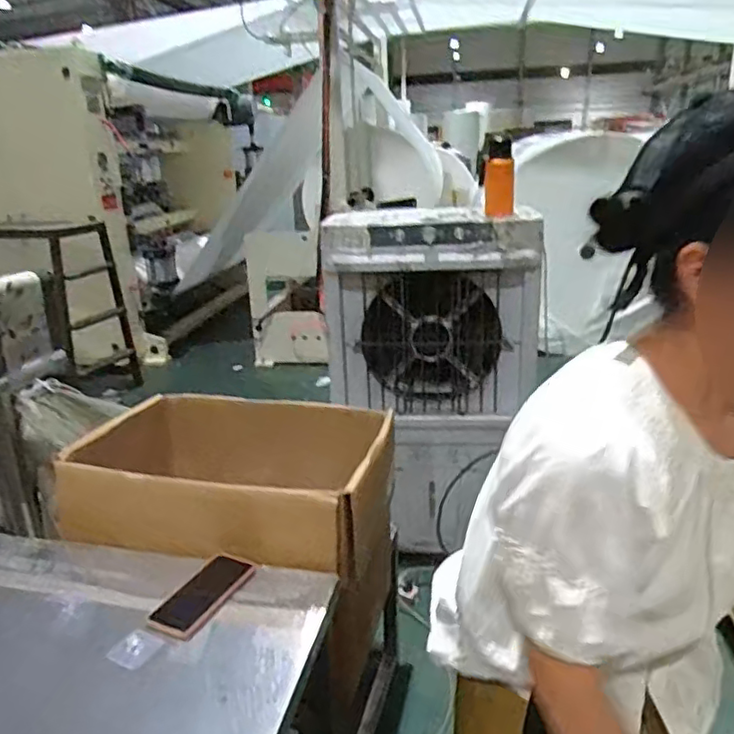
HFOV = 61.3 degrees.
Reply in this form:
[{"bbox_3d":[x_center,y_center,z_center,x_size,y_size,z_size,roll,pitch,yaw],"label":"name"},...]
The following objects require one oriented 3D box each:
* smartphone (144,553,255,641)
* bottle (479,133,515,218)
[{"bbox_3d":[-0.244,0.336,0.926,0.085,0.016,0.163,6,21,26],"label":"smartphone"},{"bbox_3d":[0.387,-0.552,1.837,0.098,0.217,0.077,1,19,13],"label":"bottle"}]

